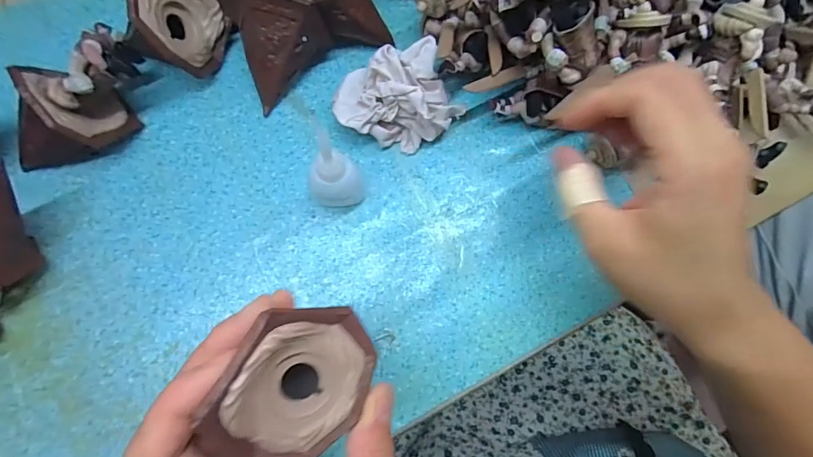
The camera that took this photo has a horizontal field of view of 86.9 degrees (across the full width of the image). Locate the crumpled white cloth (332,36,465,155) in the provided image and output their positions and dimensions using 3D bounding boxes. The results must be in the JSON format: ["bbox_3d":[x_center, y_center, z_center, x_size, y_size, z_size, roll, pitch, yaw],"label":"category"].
[{"bbox_3d":[-0.006,-0.082,0.282,0.078,0.047,0.056,-23,79,-6],"label":"crumpled white cloth"}]

